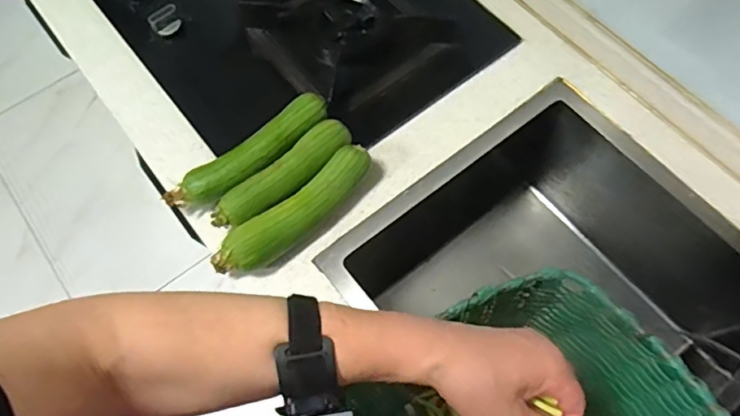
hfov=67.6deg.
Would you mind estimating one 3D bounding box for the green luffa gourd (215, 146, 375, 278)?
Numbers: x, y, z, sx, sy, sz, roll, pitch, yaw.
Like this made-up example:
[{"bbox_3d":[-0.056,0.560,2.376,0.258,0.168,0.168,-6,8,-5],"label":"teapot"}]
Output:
[{"bbox_3d":[-0.088,0.007,0.664,0.218,0.054,0.049,-37,71,-14],"label":"green luffa gourd"}]

